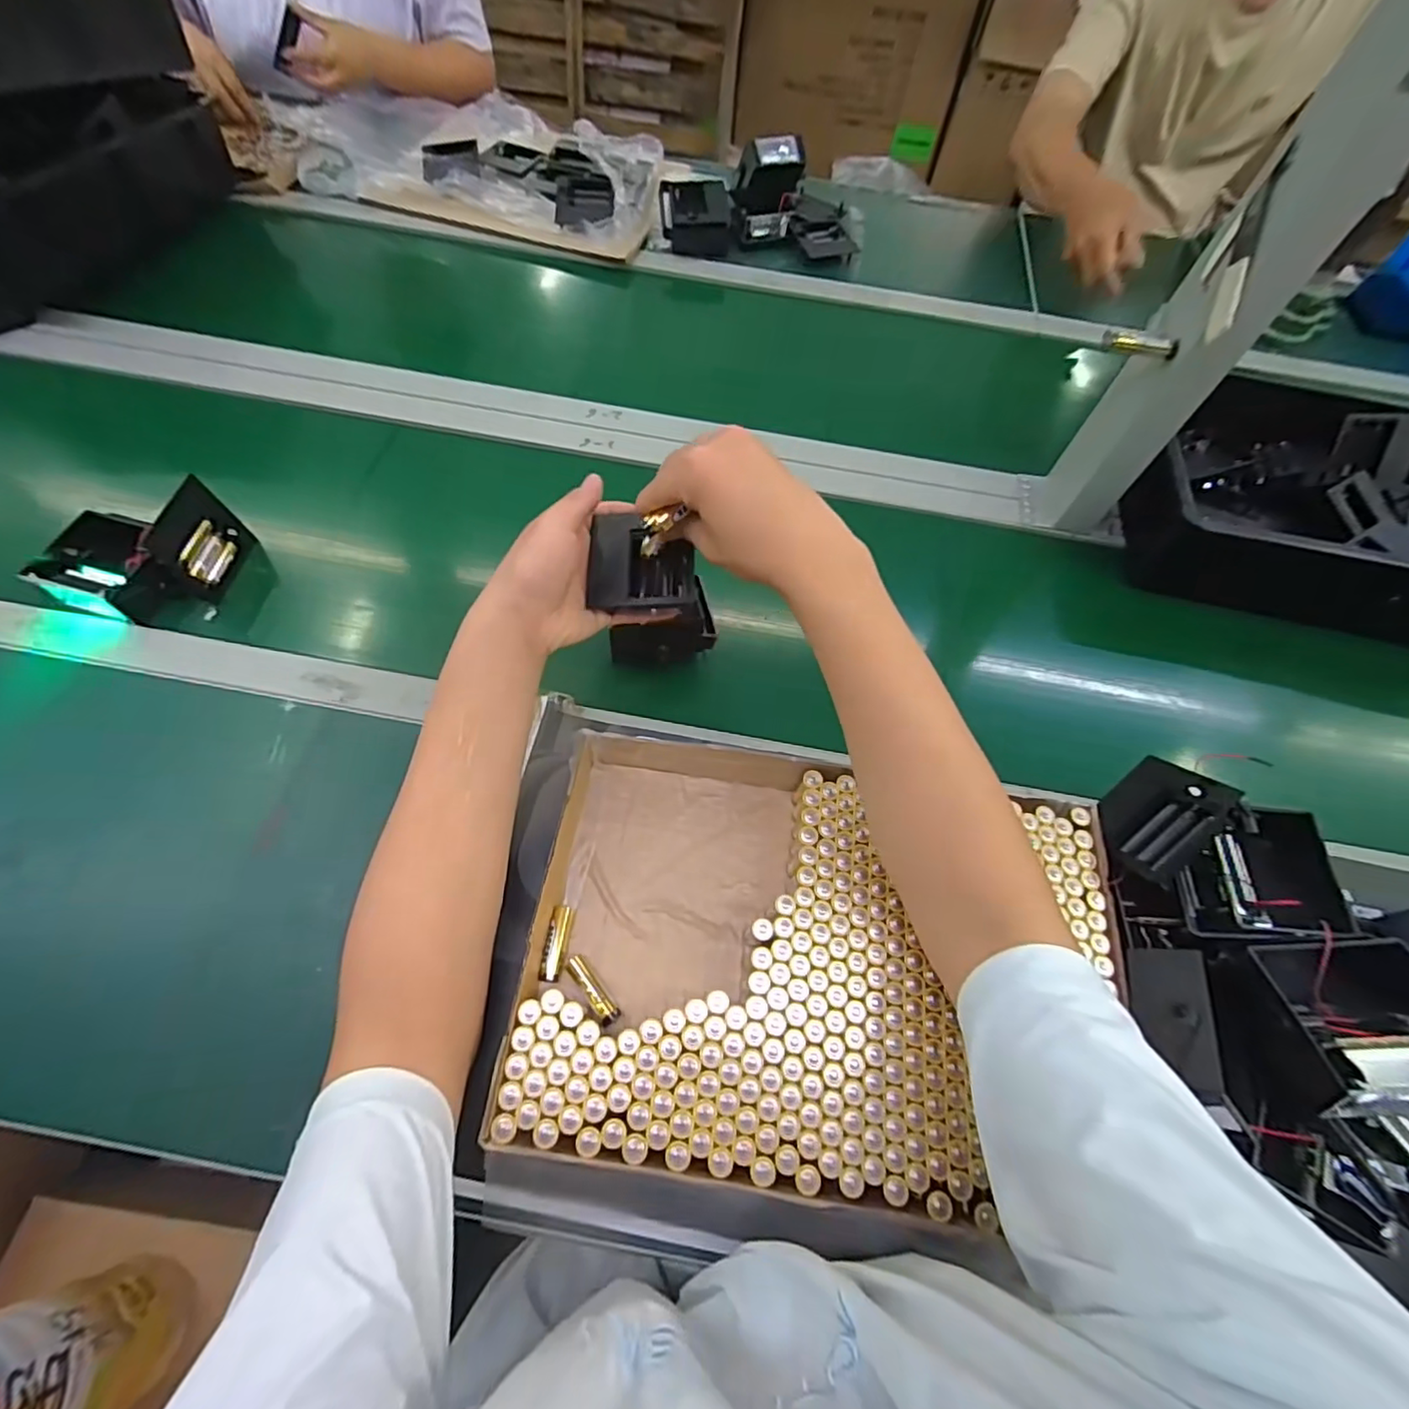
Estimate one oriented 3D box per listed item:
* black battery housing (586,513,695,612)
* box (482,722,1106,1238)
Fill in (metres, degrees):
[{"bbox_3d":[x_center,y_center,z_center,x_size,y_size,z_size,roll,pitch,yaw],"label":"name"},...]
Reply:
[{"bbox_3d":[-0.045,-0.103,0.452,0.073,0.026,0.068,3,73,-8],"label":"black battery housing"},{"bbox_3d":[0.054,0.158,0.412,0.343,0.051,0.271,8,61,2],"label":"box"}]

